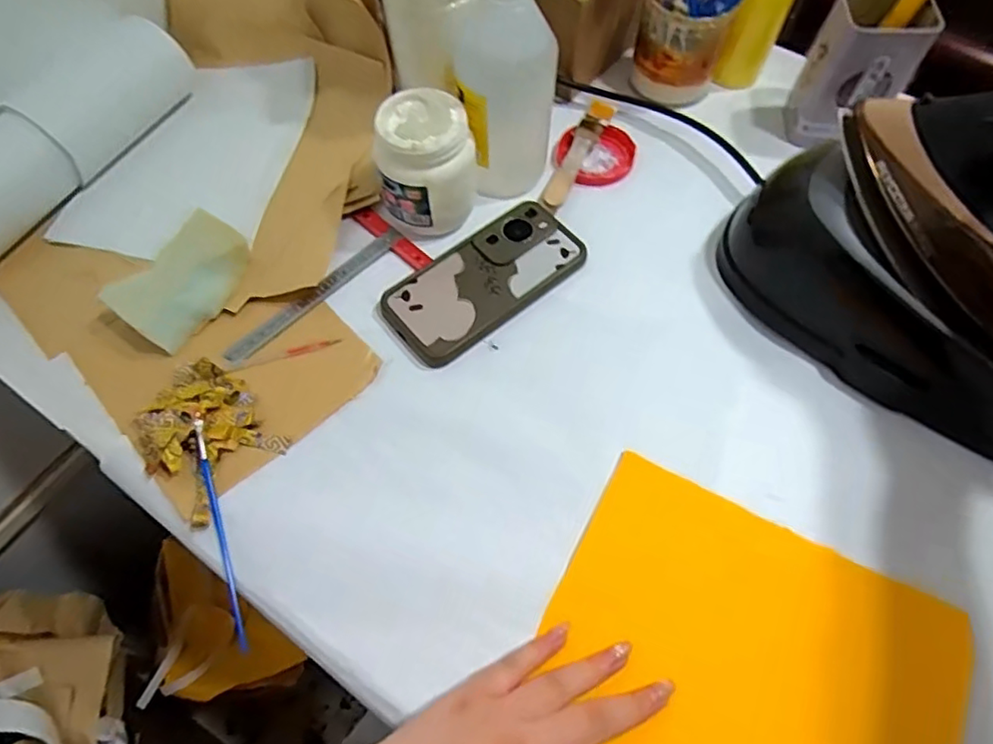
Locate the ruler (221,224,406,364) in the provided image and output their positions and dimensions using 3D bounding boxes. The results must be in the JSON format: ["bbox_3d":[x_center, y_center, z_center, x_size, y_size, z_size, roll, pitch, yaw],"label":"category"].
[{"bbox_3d":[-0.141,-0.063,0.479,0.015,0.004,0.165,44,71,9],"label":"ruler"}]

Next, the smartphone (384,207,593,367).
[{"bbox_3d":[-0.008,-0.073,0.481,0.163,0.011,0.079,-37,68,-17],"label":"smartphone"}]

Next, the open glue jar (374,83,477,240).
[{"bbox_3d":[-0.056,-0.163,0.478,0.079,0.089,0.073,-8,63,-3],"label":"open glue jar"}]

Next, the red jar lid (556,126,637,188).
[{"bbox_3d":[0.092,-0.194,0.543,0.070,0.008,0.064,0,62,0],"label":"red jar lid"}]

